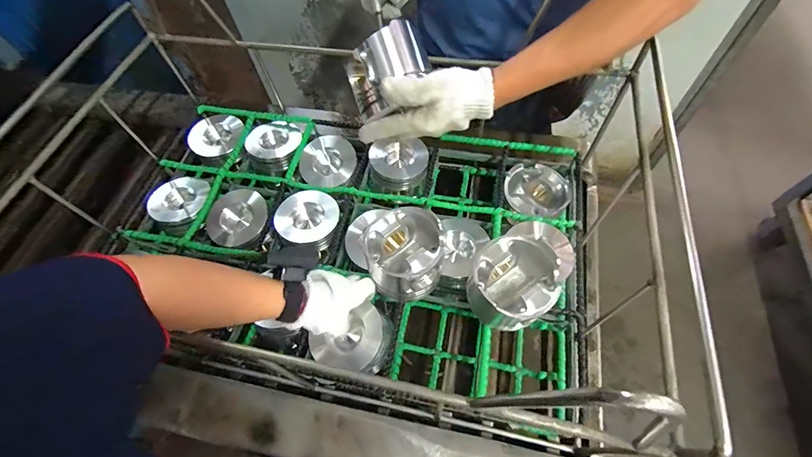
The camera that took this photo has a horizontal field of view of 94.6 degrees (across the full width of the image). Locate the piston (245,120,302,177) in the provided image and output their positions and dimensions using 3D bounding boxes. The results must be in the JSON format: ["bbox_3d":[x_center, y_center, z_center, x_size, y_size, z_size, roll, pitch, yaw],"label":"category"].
[{"bbox_3d":[-0.258,-0.160,0.775,0.111,0.079,0.115,-1,60,3],"label":"piston"}]

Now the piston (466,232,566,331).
[{"bbox_3d":[0.153,0.075,0.519,0.103,0.102,0.105,-1,60,3],"label":"piston"}]

